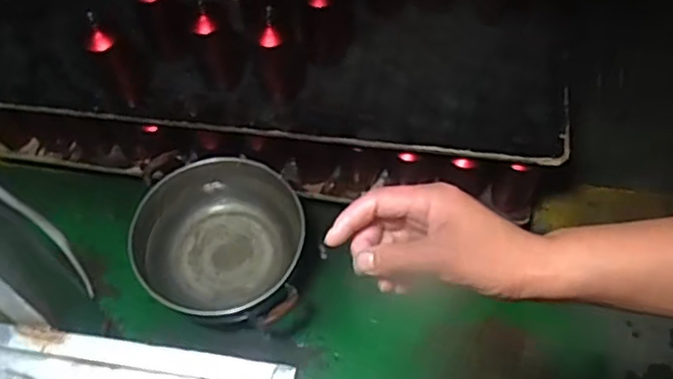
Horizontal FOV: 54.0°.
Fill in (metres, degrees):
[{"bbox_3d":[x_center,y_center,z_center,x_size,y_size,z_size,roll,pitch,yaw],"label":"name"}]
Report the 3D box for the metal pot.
[{"bbox_3d":[-0.239,0.098,1.323,0.341,0.162,0.329,0,70,1],"label":"metal pot"}]

